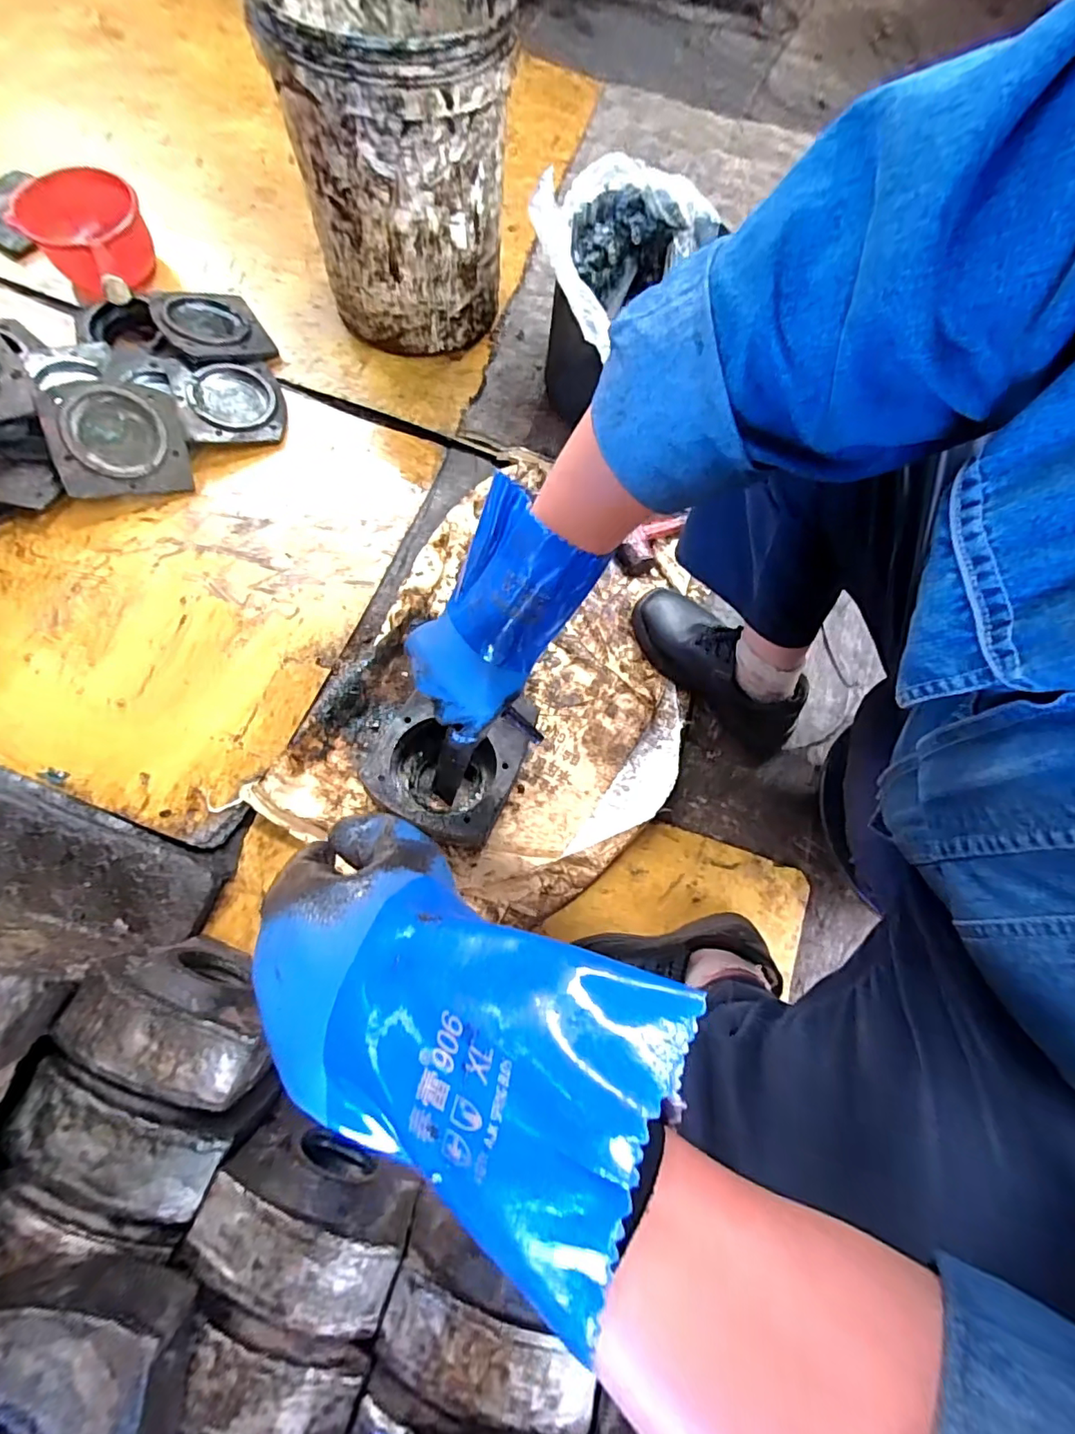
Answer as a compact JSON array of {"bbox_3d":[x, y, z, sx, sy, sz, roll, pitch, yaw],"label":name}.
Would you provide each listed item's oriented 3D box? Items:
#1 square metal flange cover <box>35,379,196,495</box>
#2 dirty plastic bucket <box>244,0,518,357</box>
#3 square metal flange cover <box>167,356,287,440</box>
[{"bbox_3d":[-0.610,-0.399,0.772,0.174,0.029,0.149,-10,99,-16],"label":"square metal flange cover"},{"bbox_3d":[-0.192,-0.795,0.772,0.293,0.339,0.318,1,73,-4],"label":"dirty plastic bucket"},{"bbox_3d":[-0.476,-0.489,0.830,0.148,0.021,0.139,-11,82,-18],"label":"square metal flange cover"}]

